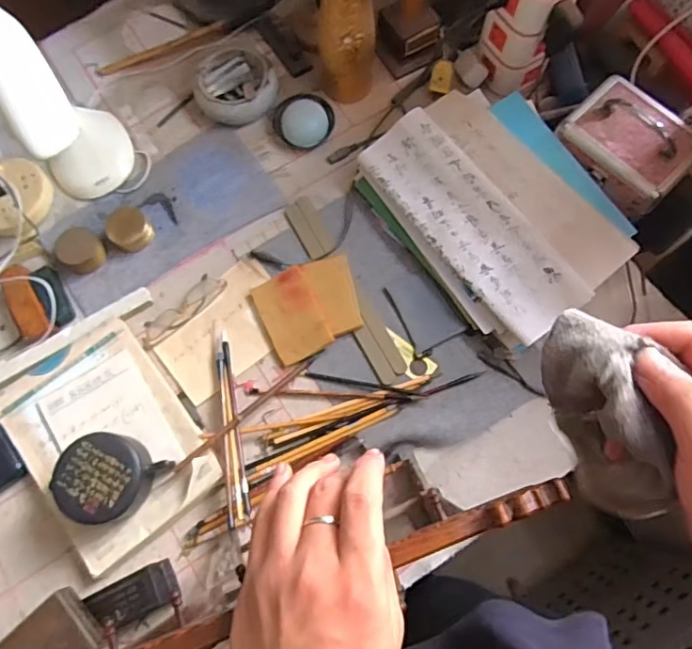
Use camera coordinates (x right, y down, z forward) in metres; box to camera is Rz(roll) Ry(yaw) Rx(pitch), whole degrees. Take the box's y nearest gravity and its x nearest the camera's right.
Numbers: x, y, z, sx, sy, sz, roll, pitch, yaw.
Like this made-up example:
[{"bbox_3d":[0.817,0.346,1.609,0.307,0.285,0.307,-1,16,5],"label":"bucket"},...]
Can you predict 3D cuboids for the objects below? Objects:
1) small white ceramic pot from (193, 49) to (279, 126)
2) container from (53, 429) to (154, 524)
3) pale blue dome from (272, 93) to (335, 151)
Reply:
[{"bbox_3d":[-0.164,-0.355,0.786,0.119,0.047,0.103,-16,74,-3],"label":"small white ceramic pot"},{"bbox_3d":[-0.278,0.178,0.611,0.102,0.055,0.094,0,74,1],"label":"container"},{"bbox_3d":[-0.061,-0.301,0.774,0.088,0.032,0.071,-21,75,-5],"label":"pale blue dome"}]

